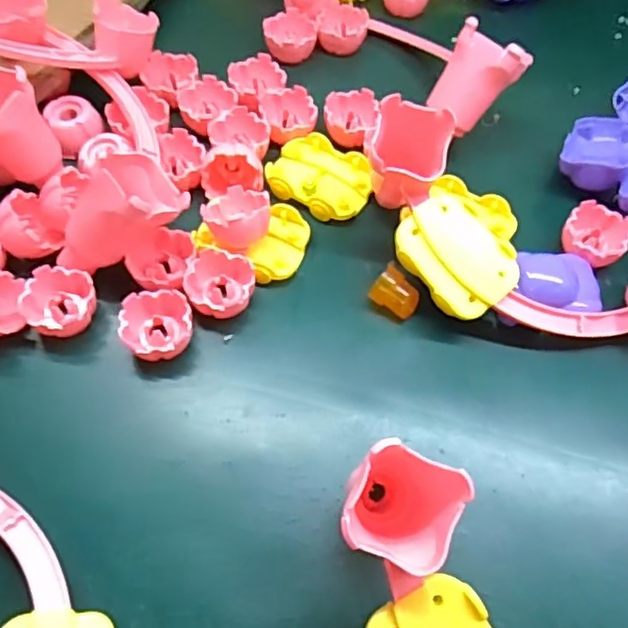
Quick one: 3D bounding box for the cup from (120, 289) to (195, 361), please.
[{"bbox_3d":[-0.109,0.010,0.435,0.047,0.028,0.049,2,60,-3],"label":"cup"}]

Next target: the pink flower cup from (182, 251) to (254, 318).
[{"bbox_3d":[-0.069,-0.019,0.455,0.048,0.023,0.053,-4,61,-6],"label":"pink flower cup"}]

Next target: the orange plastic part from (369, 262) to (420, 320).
[{"bbox_3d":[0.060,-0.015,0.456,0.032,0.028,0.022,37,65,16],"label":"orange plastic part"}]

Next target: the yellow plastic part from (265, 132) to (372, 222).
[{"bbox_3d":[0.005,-0.116,0.518,0.085,0.015,0.071,27,62,11],"label":"yellow plastic part"}]

